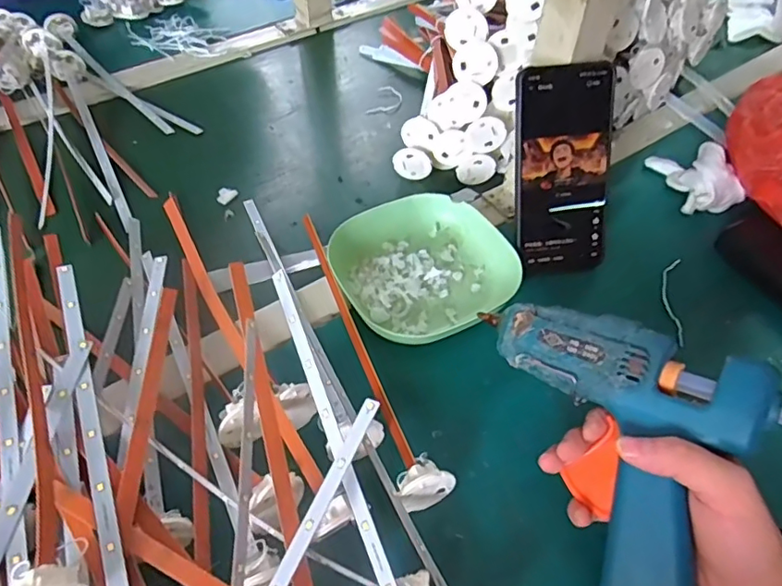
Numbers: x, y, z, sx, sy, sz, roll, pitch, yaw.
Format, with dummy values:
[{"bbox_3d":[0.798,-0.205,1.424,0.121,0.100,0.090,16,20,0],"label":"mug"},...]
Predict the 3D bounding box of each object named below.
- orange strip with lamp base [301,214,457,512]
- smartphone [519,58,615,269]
[{"bbox_3d":[-0.034,0.025,0.418,0.033,0.035,0.285,-19,52,-14],"label":"orange strip with lamp base"},{"bbox_3d":[0.140,-0.097,0.442,0.076,0.160,0.010,-9,20,-6],"label":"smartphone"}]

